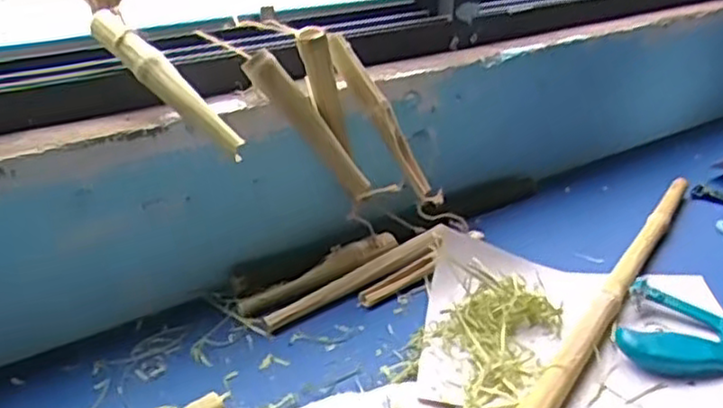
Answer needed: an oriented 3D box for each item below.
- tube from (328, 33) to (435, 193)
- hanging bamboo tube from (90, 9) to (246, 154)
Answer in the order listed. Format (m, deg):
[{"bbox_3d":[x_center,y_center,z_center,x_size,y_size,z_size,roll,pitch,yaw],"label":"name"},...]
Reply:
[{"bbox_3d":[0.019,-0.087,0.707,0.021,0.181,0.026,-26,10,38],"label":"tube"},{"bbox_3d":[-0.172,-0.105,0.620,0.182,0.034,0.021,42,41,12],"label":"hanging bamboo tube"}]

